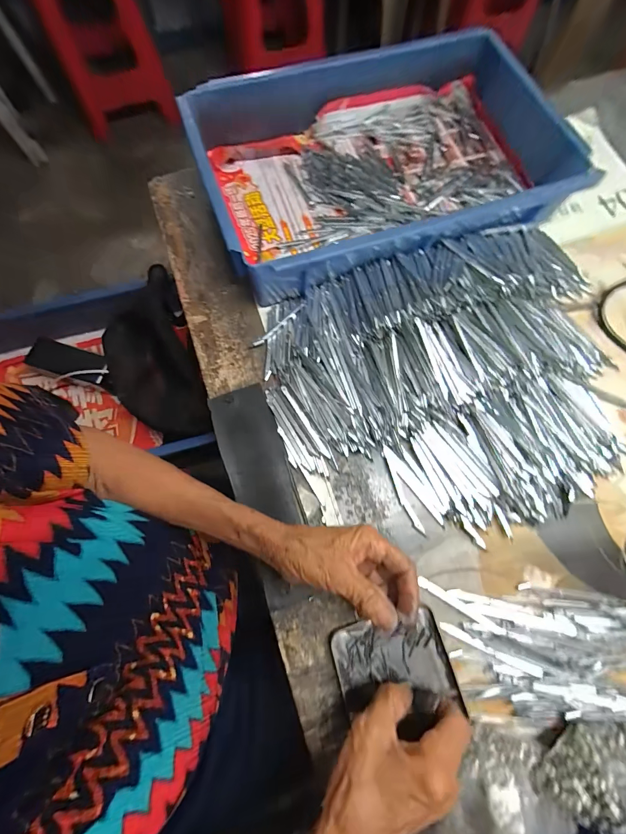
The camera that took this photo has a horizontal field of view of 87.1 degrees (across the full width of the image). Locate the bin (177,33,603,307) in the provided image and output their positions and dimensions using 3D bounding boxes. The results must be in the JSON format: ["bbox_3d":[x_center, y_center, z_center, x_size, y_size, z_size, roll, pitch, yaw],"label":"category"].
[{"bbox_3d":[0.080,-0.321,0.413,0.411,0.081,0.293,-19,74,-7],"label":"bin"}]

